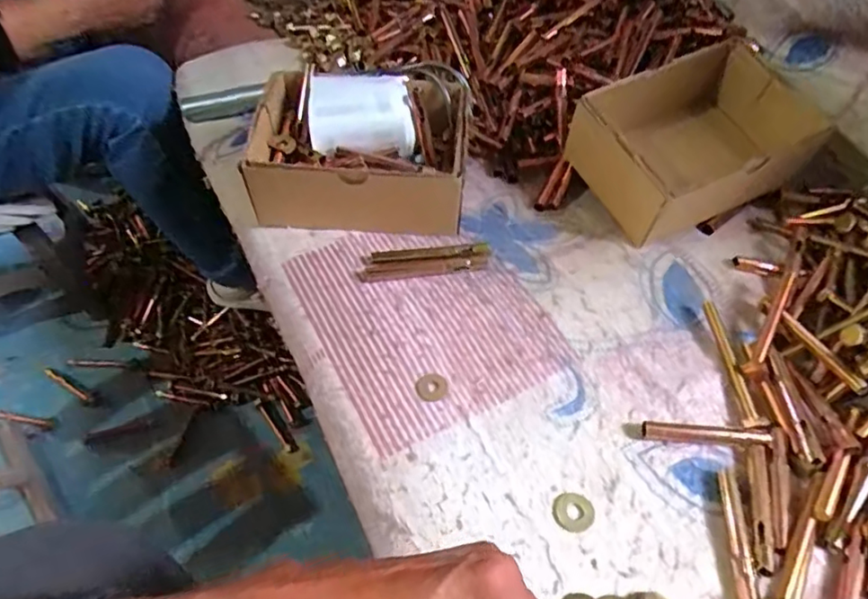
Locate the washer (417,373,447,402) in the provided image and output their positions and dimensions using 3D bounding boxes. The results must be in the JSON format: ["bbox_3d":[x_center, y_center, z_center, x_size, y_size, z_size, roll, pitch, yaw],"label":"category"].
[{"bbox_3d":[-0.001,0.063,0.423,0.023,0.004,0.021,2,49,-2],"label":"washer"}]

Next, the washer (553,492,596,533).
[{"bbox_3d":[0.090,0.135,0.373,0.026,0.004,0.025,2,49,-2],"label":"washer"}]

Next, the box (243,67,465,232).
[{"bbox_3d":[-0.063,-0.137,0.529,0.181,0.095,0.147,6,49,2],"label":"box"}]

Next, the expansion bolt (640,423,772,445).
[{"bbox_3d":[0.188,0.093,0.406,0.083,0.012,0.010,6,49,2],"label":"expansion bolt"}]

